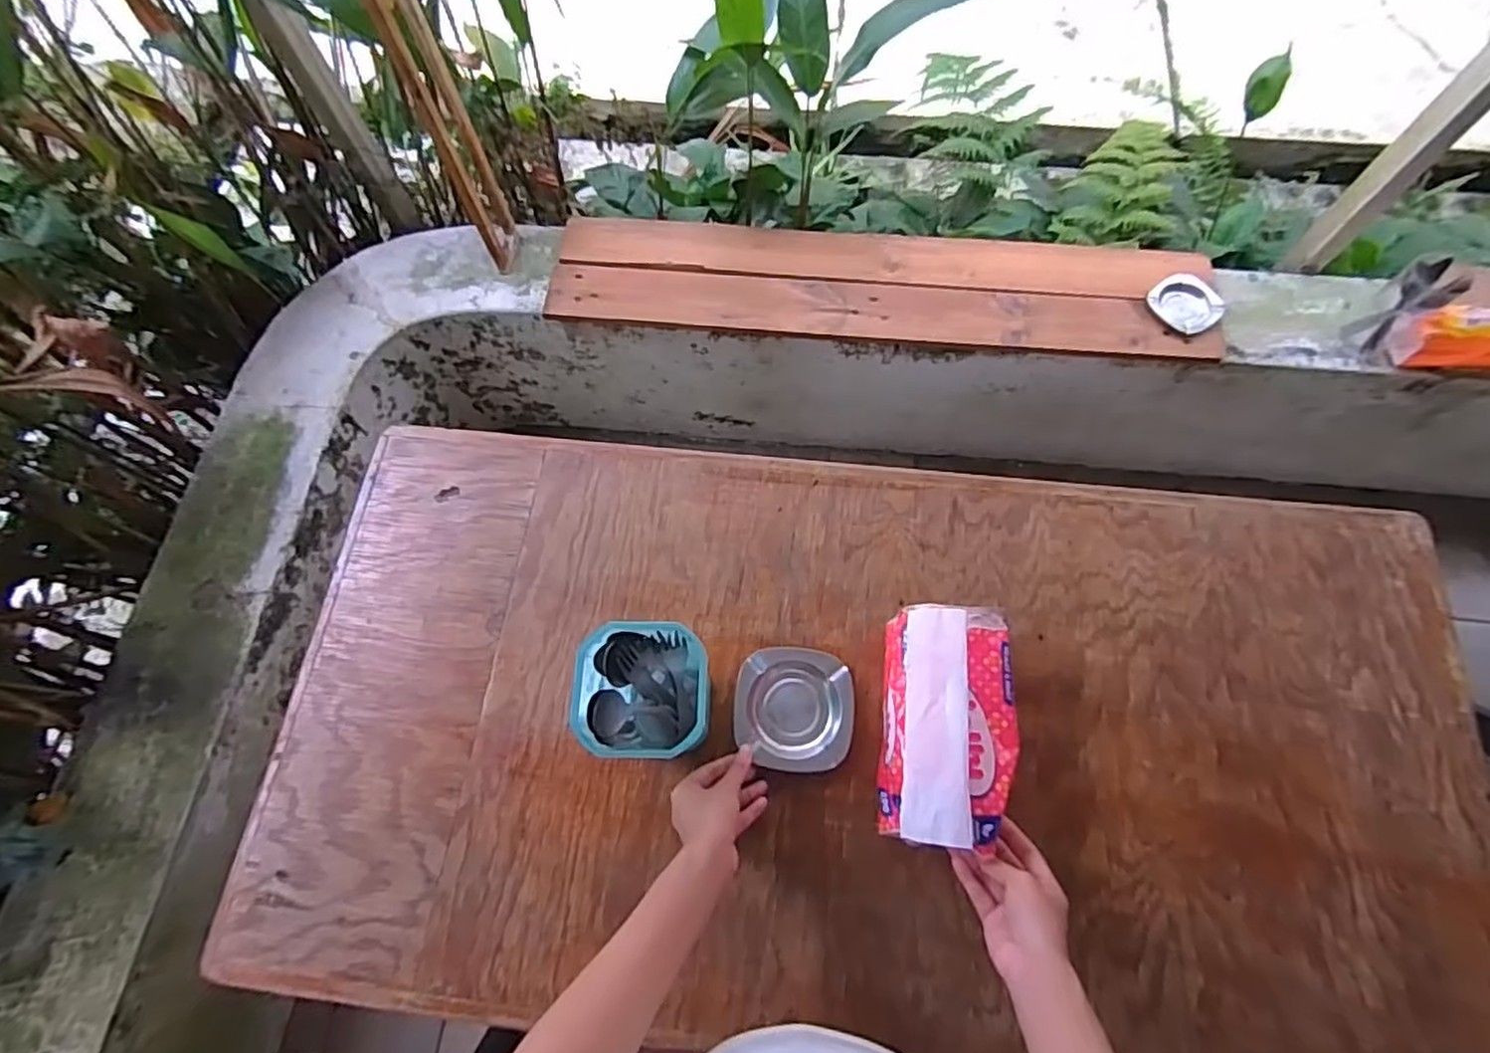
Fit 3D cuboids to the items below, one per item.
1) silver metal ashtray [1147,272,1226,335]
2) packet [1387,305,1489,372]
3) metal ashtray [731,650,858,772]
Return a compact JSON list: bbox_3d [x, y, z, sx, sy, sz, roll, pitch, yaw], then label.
[{"bbox_3d":[0.803,-0.406,1.226,0.124,0.014,0.117,-39,72,-12],"label":"silver metal ashtray"},{"bbox_3d":[1.233,-0.326,1.160,0.200,0.075,0.084,5,69,5],"label":"packet"},{"bbox_3d":[0.048,0.176,0.656,0.110,0.023,0.111,2,69,4],"label":"metal ashtray"}]

